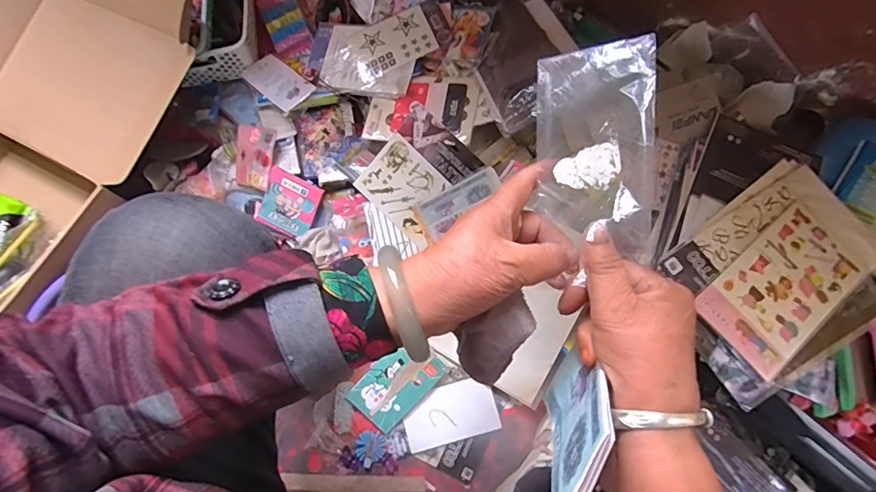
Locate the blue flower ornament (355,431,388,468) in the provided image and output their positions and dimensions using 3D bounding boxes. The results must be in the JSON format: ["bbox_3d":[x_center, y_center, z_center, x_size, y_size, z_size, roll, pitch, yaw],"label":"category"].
[{"bbox_3d":[-0.106,0.312,0.710,0.045,0.005,0.050,38,81,8],"label":"blue flower ornament"}]

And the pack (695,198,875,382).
[{"bbox_3d":[0.452,0.045,0.587,0.248,0.007,0.127,-37,78,-15],"label":"pack"}]

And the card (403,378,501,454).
[{"bbox_3d":[0.018,0.266,0.723,0.145,0.006,0.085,-18,82,-2],"label":"card"}]

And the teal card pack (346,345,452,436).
[{"bbox_3d":[-0.062,0.215,0.716,0.138,0.004,0.091,-45,96,-6],"label":"teal card pack"}]

